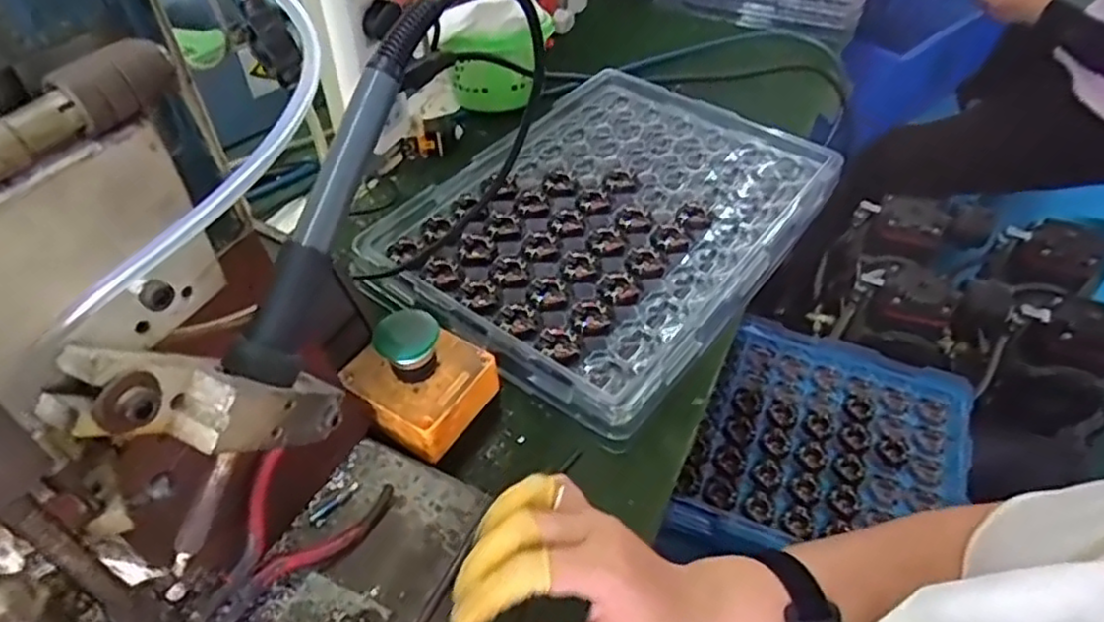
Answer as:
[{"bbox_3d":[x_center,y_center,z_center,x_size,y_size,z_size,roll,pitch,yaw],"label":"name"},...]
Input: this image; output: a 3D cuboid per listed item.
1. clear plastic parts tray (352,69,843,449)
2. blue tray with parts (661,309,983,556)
[{"bbox_3d":[0.047,-0.089,0.607,0.296,0.033,0.383,30,52,23],"label":"clear plastic parts tray"},{"bbox_3d":[0.286,0.142,0.721,0.268,0.038,0.277,20,49,15],"label":"blue tray with parts"}]

